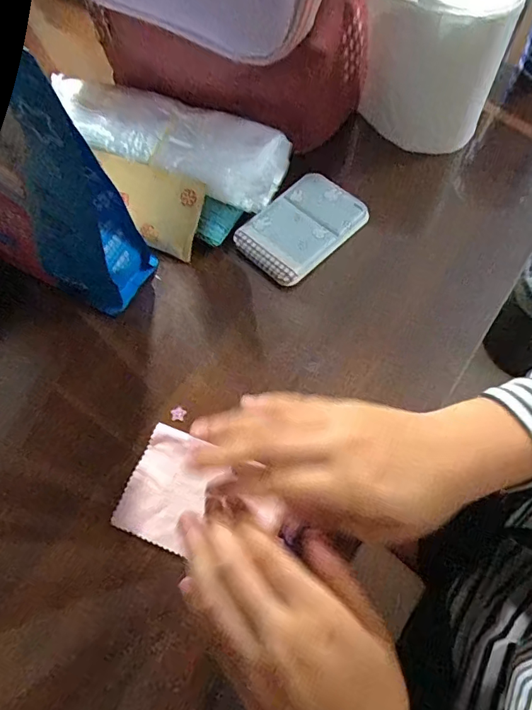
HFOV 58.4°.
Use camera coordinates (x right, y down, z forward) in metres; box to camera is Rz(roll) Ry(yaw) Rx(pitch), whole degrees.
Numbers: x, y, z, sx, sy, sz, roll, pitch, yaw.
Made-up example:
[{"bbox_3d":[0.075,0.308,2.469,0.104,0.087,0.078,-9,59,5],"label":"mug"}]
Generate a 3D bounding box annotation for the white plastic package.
[{"bbox_3d":[-0.086,-0.183,0.400,0.206,0.037,0.069,20,70,11],"label":"white plastic package"}]

